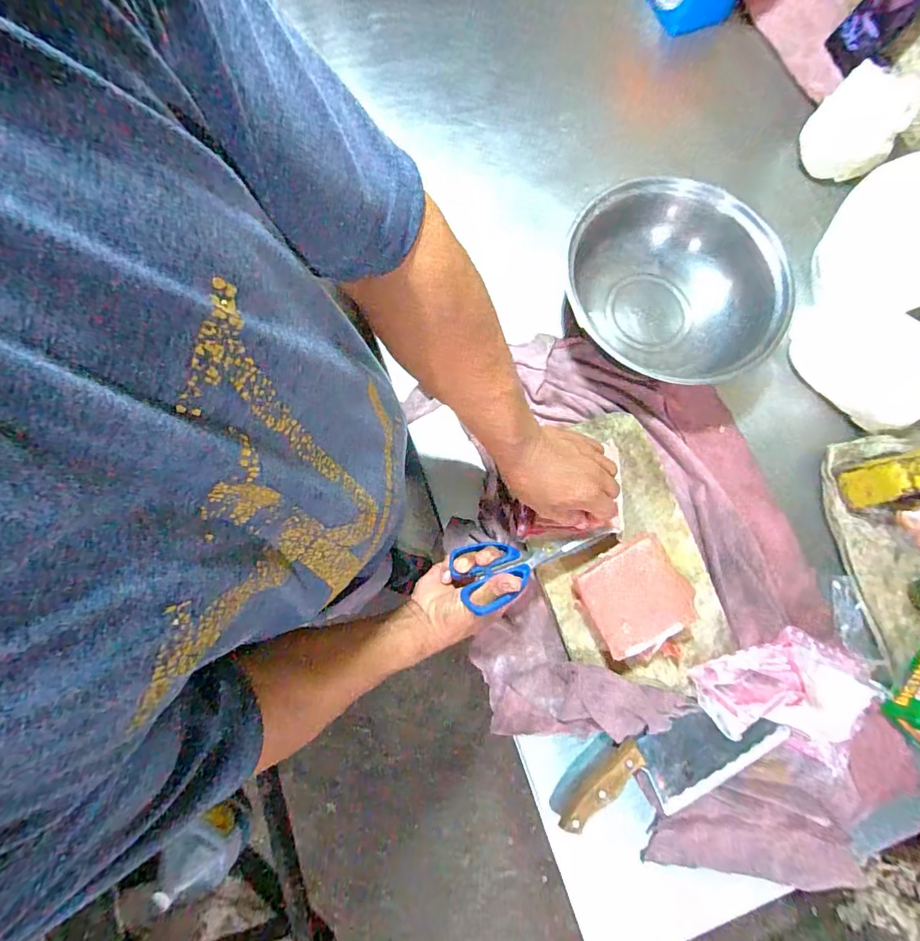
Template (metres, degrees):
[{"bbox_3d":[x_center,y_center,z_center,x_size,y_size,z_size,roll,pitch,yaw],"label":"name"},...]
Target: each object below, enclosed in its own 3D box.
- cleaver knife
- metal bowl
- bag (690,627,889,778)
[{"bbox_3d":[0.235,0.330,0.526,0.262,0.026,0.085,-26,80,-6],"label":"cleaver knife"},{"bbox_3d":[0.277,-0.234,0.616,0.250,0.091,0.277,-16,79,-4],"label":"metal bowl"},{"bbox_3d":[0.364,0.246,0.532,0.202,0.051,0.129,19,79,3],"label":"bag"}]

